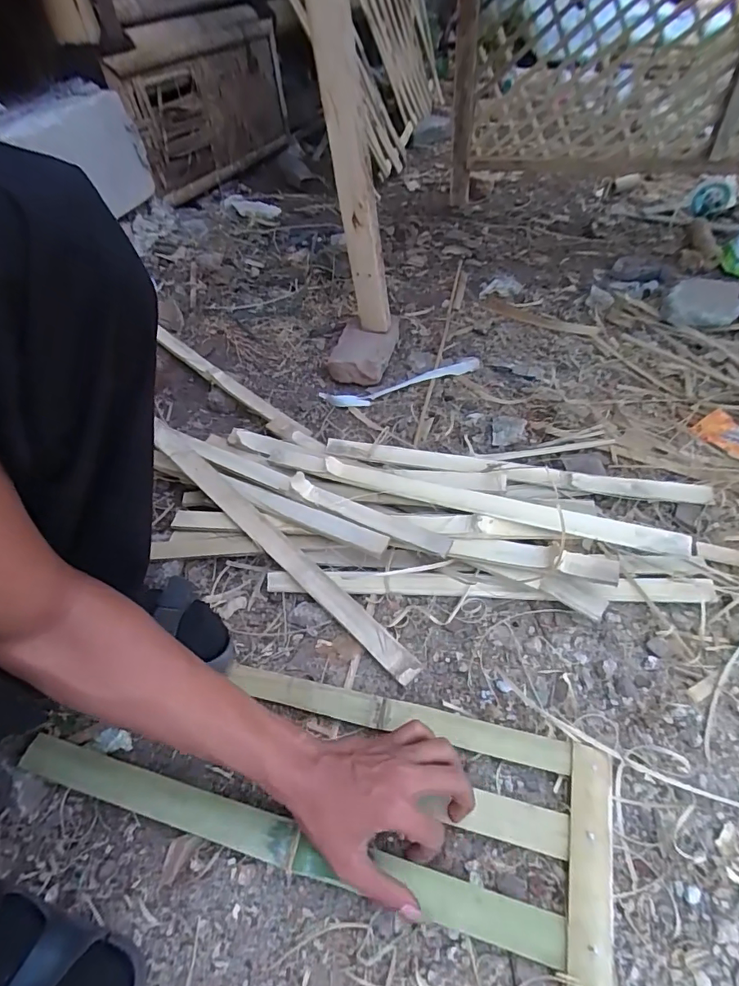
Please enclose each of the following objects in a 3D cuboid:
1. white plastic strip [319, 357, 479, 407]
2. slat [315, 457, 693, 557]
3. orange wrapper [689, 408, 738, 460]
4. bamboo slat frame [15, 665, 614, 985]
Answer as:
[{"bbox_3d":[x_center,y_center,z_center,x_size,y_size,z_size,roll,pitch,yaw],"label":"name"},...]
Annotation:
[{"bbox_3d":[0.059,-0.186,0.814,0.280,0.018,0.054,-14,48,-8],"label":"white plastic strip"},{"bbox_3d":[0.134,0.013,0.551,0.406,0.012,0.030,14,64,20],"label":"slat"},{"bbox_3d":[0.524,-0.082,0.687,0.076,0.008,0.098,-26,51,-18],"label":"orange wrapper"},{"bbox_3d":[-0.091,0.352,0.318,0.478,0.031,0.475,11,49,14],"label":"bamboo slat frame"}]

